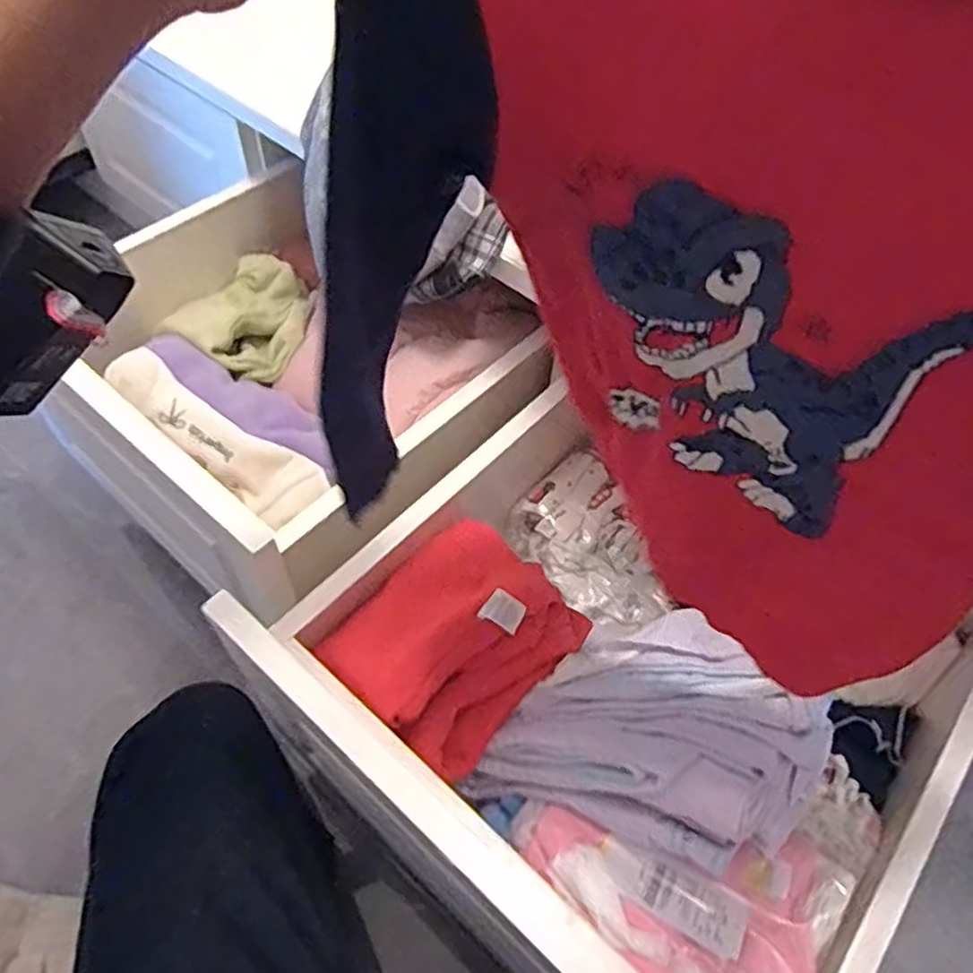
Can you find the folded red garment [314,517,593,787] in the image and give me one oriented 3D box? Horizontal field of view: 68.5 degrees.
[{"bbox_3d":[-0.024,0.121,0.593,0.150,0.073,0.184,38,62,20],"label":"folded red garment"}]

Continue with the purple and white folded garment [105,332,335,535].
[{"bbox_3d":[-0.254,-0.066,0.718,0.289,0.065,0.119,39,62,20],"label":"purple and white folded garment"}]

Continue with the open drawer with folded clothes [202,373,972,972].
[{"bbox_3d":[0.122,0.152,0.609,0.463,0.176,0.447,37,61,19],"label":"open drawer with folded clothes"}]

